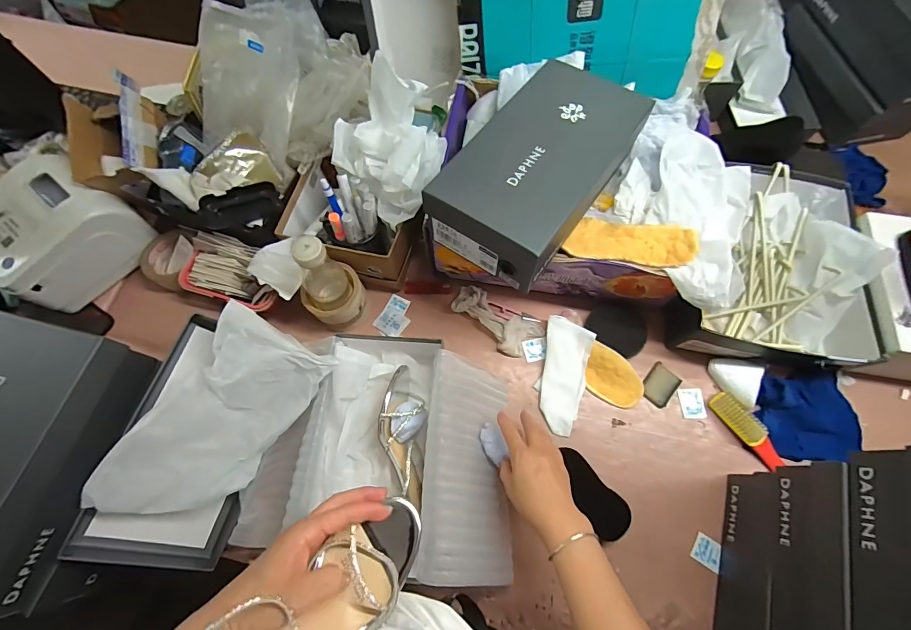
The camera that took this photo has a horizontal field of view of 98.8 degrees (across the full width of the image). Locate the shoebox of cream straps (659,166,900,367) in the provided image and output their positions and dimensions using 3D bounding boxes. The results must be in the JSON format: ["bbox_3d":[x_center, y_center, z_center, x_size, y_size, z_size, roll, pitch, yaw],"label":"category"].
[{"bbox_3d":[0.494,-0.088,0.620,0.259,0.108,0.335,15,71,6],"label":"shoebox of cream straps"}]

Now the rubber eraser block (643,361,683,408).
[{"bbox_3d":[0.322,0.109,0.607,0.046,0.012,0.063,40,75,14],"label":"rubber eraser block"}]

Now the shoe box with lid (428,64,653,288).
[{"bbox_3d":[0.111,-0.197,0.513,0.160,0.087,0.299,34,74,12],"label":"shoe box with lid"}]

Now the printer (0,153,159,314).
[{"bbox_3d":[-0.635,-0.135,0.631,0.162,0.122,0.191,39,75,13],"label":"printer"}]

